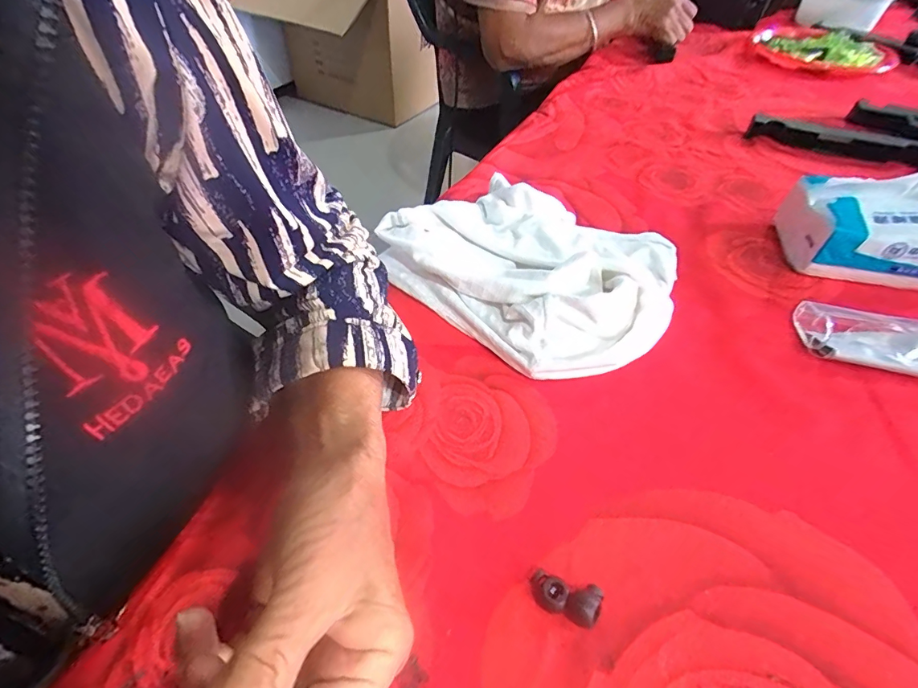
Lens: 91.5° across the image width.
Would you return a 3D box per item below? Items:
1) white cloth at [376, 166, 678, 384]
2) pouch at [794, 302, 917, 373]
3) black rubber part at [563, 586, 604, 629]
[{"bbox_3d":[0.058,-0.075,0.365,0.233,0.048,0.181,34,55,27],"label":"white cloth"},{"bbox_3d":[0.332,0.002,0.315,0.158,0.024,0.056,15,48,13],"label":"pouch"},{"bbox_3d":[0.059,0.123,0.210,0.014,0.011,0.018,34,55,27],"label":"black rubber part"}]

